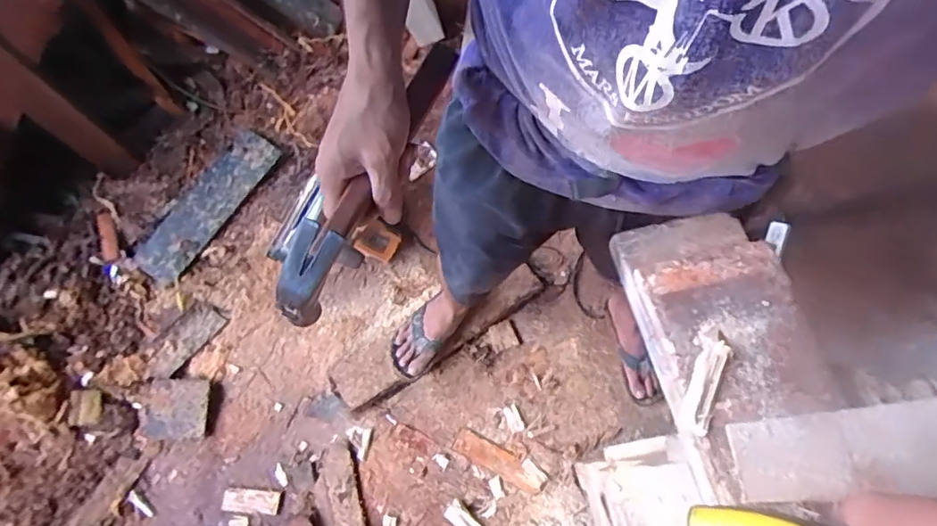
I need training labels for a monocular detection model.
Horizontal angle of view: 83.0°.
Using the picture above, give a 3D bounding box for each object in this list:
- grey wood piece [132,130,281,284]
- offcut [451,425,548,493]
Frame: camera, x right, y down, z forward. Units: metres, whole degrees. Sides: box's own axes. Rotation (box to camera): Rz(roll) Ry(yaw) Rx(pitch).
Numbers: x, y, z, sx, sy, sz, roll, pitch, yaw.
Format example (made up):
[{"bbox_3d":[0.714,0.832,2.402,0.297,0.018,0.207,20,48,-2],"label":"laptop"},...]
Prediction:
[{"bbox_3d":[-0.622,-0.137,1.262,0.114,0.031,0.407,35,80,0],"label":"grey wood piece"},{"bbox_3d":[0.065,0.422,1.133,0.202,0.009,0.052,26,73,9],"label":"offcut"}]

